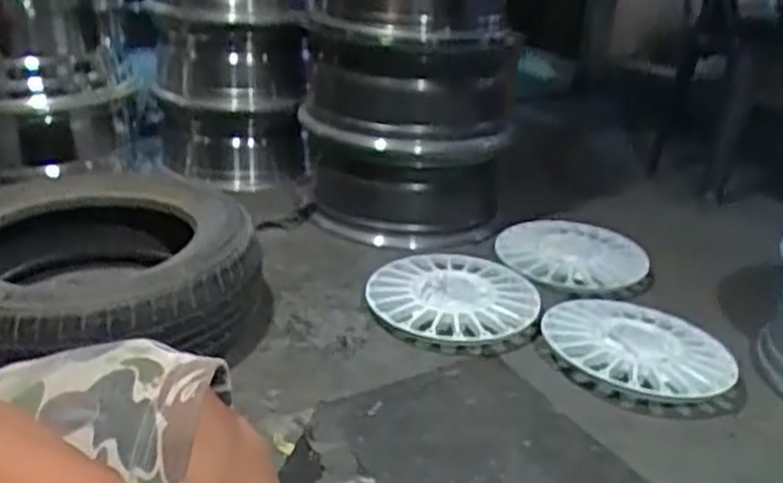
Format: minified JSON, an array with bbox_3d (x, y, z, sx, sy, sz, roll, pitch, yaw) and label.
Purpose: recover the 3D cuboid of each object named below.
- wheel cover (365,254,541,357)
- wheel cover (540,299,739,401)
[{"bbox_3d":[0.113,0.099,1.372,0.309,0.050,0.311,7,24,9],"label":"wheel cover"},{"bbox_3d":[0.413,0.172,1.253,0.309,0.051,0.291,13,26,23],"label":"wheel cover"}]

